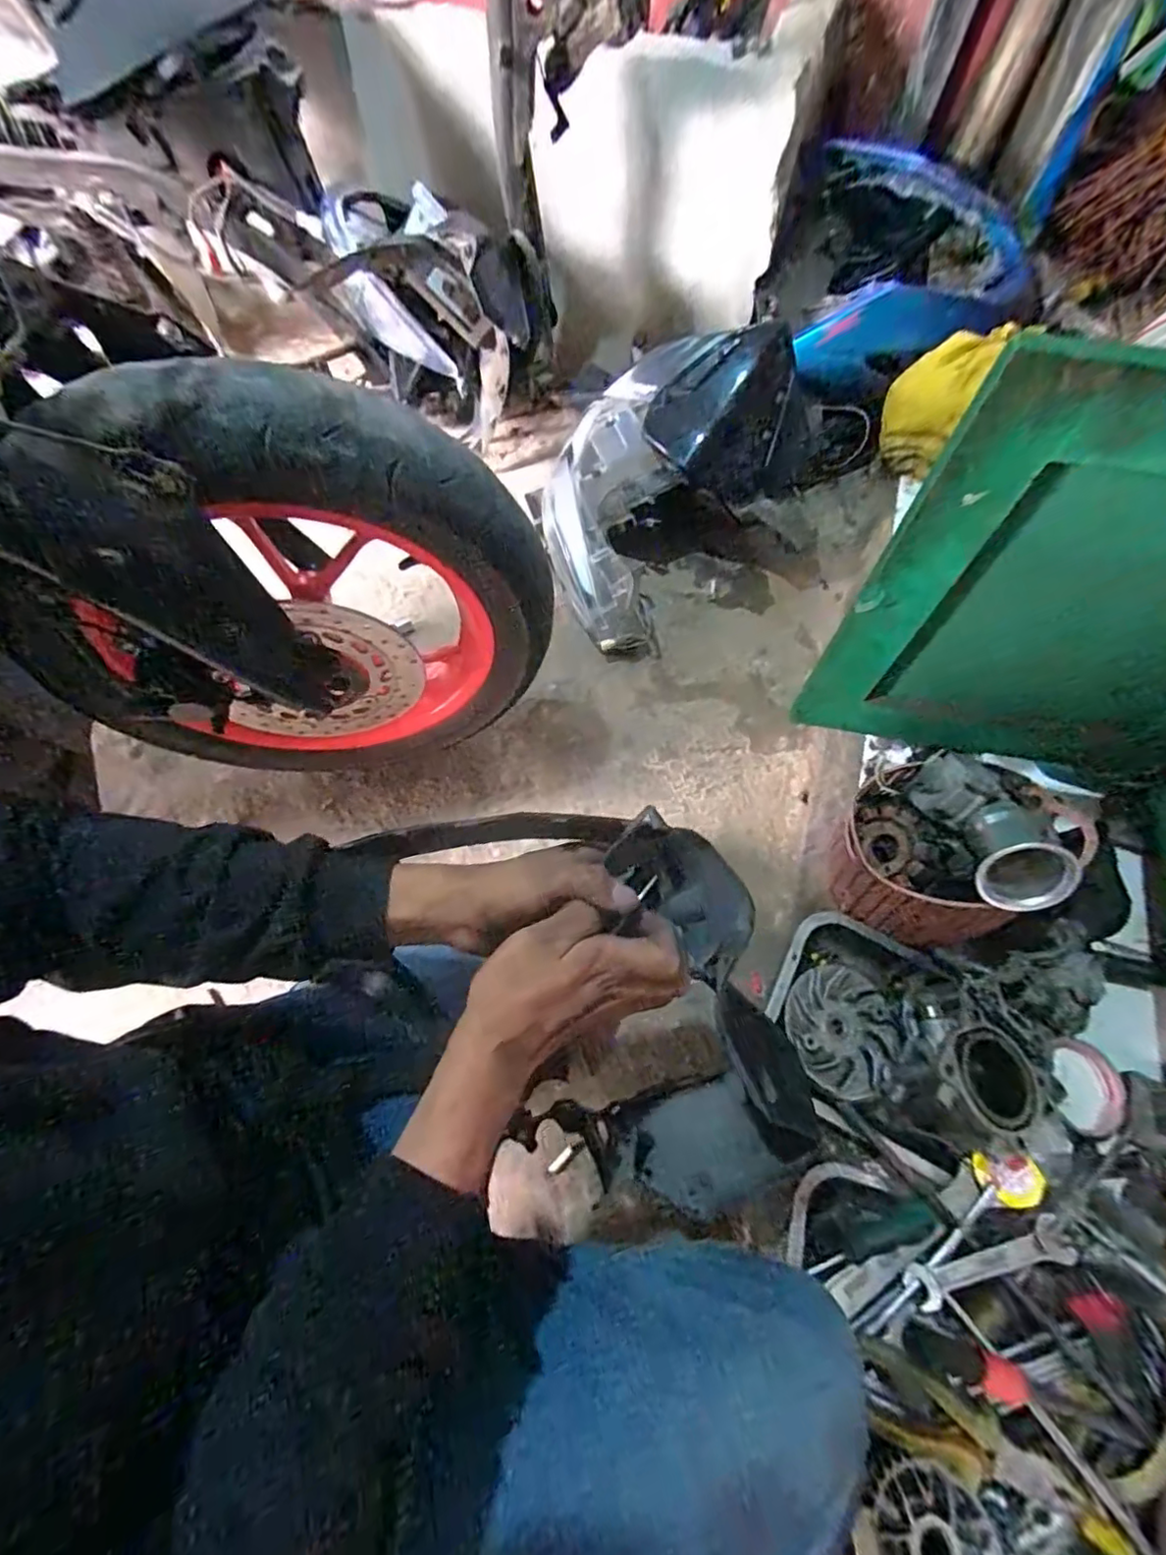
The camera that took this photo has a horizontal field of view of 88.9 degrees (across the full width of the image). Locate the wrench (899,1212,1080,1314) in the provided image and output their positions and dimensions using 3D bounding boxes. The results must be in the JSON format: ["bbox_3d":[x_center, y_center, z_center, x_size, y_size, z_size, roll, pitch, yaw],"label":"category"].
[{"bbox_3d":[0.330,0.391,0.478,0.146,0.010,0.031,-7,47,-14],"label":"wrench"}]

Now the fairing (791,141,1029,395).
[{"bbox_3d":[0.587,-0.887,1.063,0.405,0.226,0.328,7,64,0],"label":"fairing"}]

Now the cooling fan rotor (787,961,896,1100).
[{"bbox_3d":[0.241,0.239,0.562,0.098,0.023,0.113,-6,65,-6],"label":"cooling fan rotor"}]

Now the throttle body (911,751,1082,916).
[{"bbox_3d":[0.365,0.042,0.530,0.075,0.070,0.151,-11,65,-9],"label":"throttle body"}]

